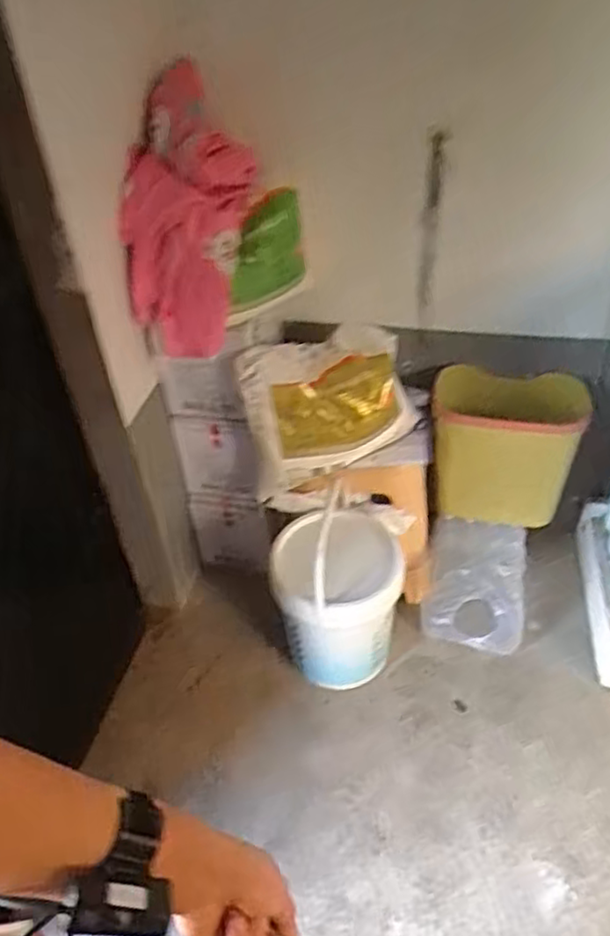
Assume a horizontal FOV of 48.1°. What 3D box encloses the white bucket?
[{"bbox_3d":[0.074,0.324,1.661,0.275,0.434,0.291,-2,43,2],"label":"white bucket"}]

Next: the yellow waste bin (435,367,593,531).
[{"bbox_3d":[0.499,-0.051,1.730,0.340,0.328,0.199,5,44,9],"label":"yellow waste bin"}]

